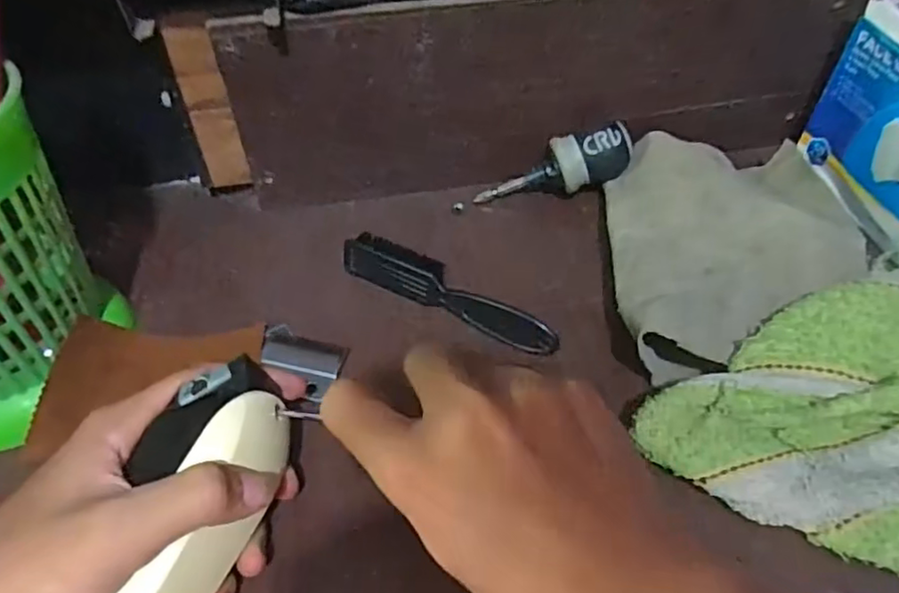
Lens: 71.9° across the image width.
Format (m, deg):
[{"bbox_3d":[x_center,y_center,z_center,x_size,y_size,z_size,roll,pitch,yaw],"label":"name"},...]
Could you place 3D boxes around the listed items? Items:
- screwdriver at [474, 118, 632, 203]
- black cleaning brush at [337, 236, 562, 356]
[{"bbox_3d":[0.069,-0.088,0.420,0.105,0.040,0.033,-19,46,18],"label":"screwdriver"},{"bbox_3d":[-0.002,-0.002,0.361,0.138,0.020,0.023,25,53,20],"label":"black cleaning brush"}]

